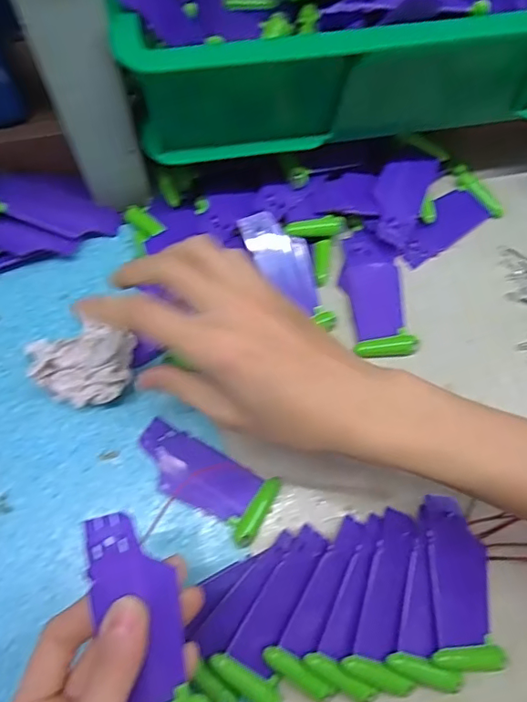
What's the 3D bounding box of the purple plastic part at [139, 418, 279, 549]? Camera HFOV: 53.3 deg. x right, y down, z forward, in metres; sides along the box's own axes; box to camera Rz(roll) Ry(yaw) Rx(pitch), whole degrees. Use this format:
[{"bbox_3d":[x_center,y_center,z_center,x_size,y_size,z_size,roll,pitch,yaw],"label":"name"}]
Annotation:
[{"bbox_3d":[-0.038,0.077,0.319,0.089,0.013,0.039,27,72,7],"label":"purple plastic part"}]

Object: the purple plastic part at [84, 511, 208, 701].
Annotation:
[{"bbox_3d":[-0.051,0.113,0.222,0.033,0.015,0.090,-22,75,-9],"label":"purple plastic part"}]

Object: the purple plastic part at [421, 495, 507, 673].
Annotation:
[{"bbox_3d":[0.112,0.131,0.301,0.038,0.012,0.088,2,71,-1],"label":"purple plastic part"}]

